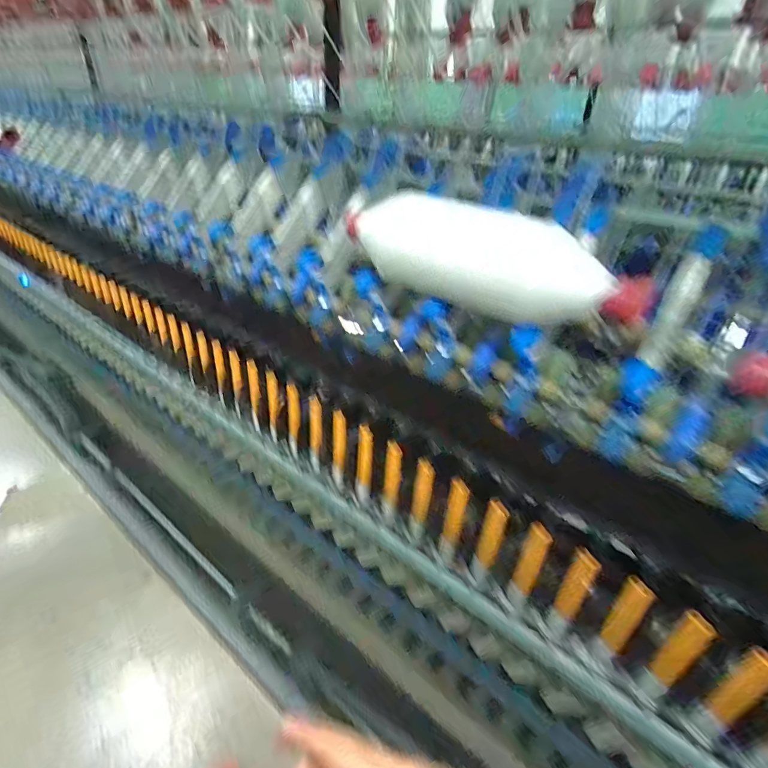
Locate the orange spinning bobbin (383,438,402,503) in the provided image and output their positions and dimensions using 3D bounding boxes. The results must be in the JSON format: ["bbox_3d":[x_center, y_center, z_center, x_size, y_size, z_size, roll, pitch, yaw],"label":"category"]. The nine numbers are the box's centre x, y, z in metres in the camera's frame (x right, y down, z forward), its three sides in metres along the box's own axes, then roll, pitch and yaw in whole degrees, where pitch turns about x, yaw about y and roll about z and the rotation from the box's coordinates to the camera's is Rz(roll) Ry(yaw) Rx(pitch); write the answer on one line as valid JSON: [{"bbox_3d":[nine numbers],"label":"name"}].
[{"bbox_3d":[0.015,0.169,0.828,0.026,0.138,0.034,5,32,1],"label":"orange spinning bobbin"}]

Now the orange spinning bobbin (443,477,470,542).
[{"bbox_3d":[0.122,0.225,0.757,0.028,0.149,0.033,10,33,10],"label":"orange spinning bobbin"}]

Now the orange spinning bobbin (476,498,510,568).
[{"bbox_3d":[0.175,0.246,0.717,0.033,0.132,0.029,16,34,18],"label":"orange spinning bobbin"}]

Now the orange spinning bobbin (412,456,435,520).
[{"bbox_3d":[0.069,0.190,0.787,0.028,0.129,0.024,10,33,10],"label":"orange spinning bobbin"}]

